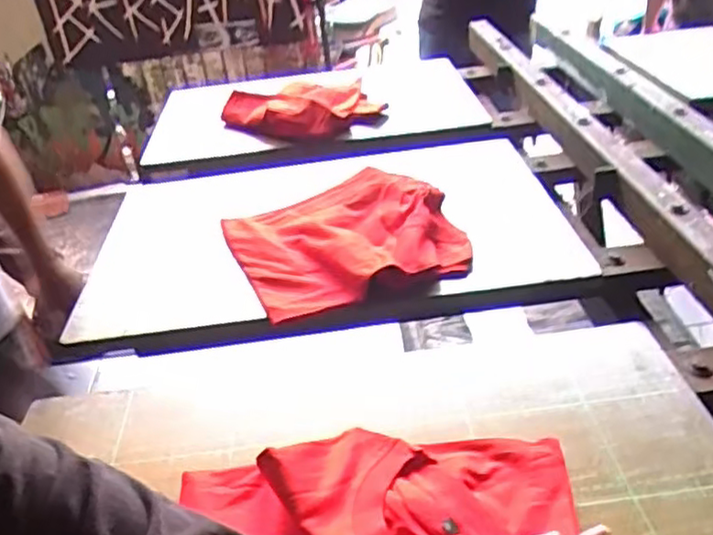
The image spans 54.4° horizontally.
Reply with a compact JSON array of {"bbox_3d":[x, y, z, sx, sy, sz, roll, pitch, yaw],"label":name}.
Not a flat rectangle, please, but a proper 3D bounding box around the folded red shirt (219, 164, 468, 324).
[{"bbox_3d":[-0.011,-0.043,0.859,0.274,0.044,0.247,-18,33,-16],"label":"folded red shirt"}]

